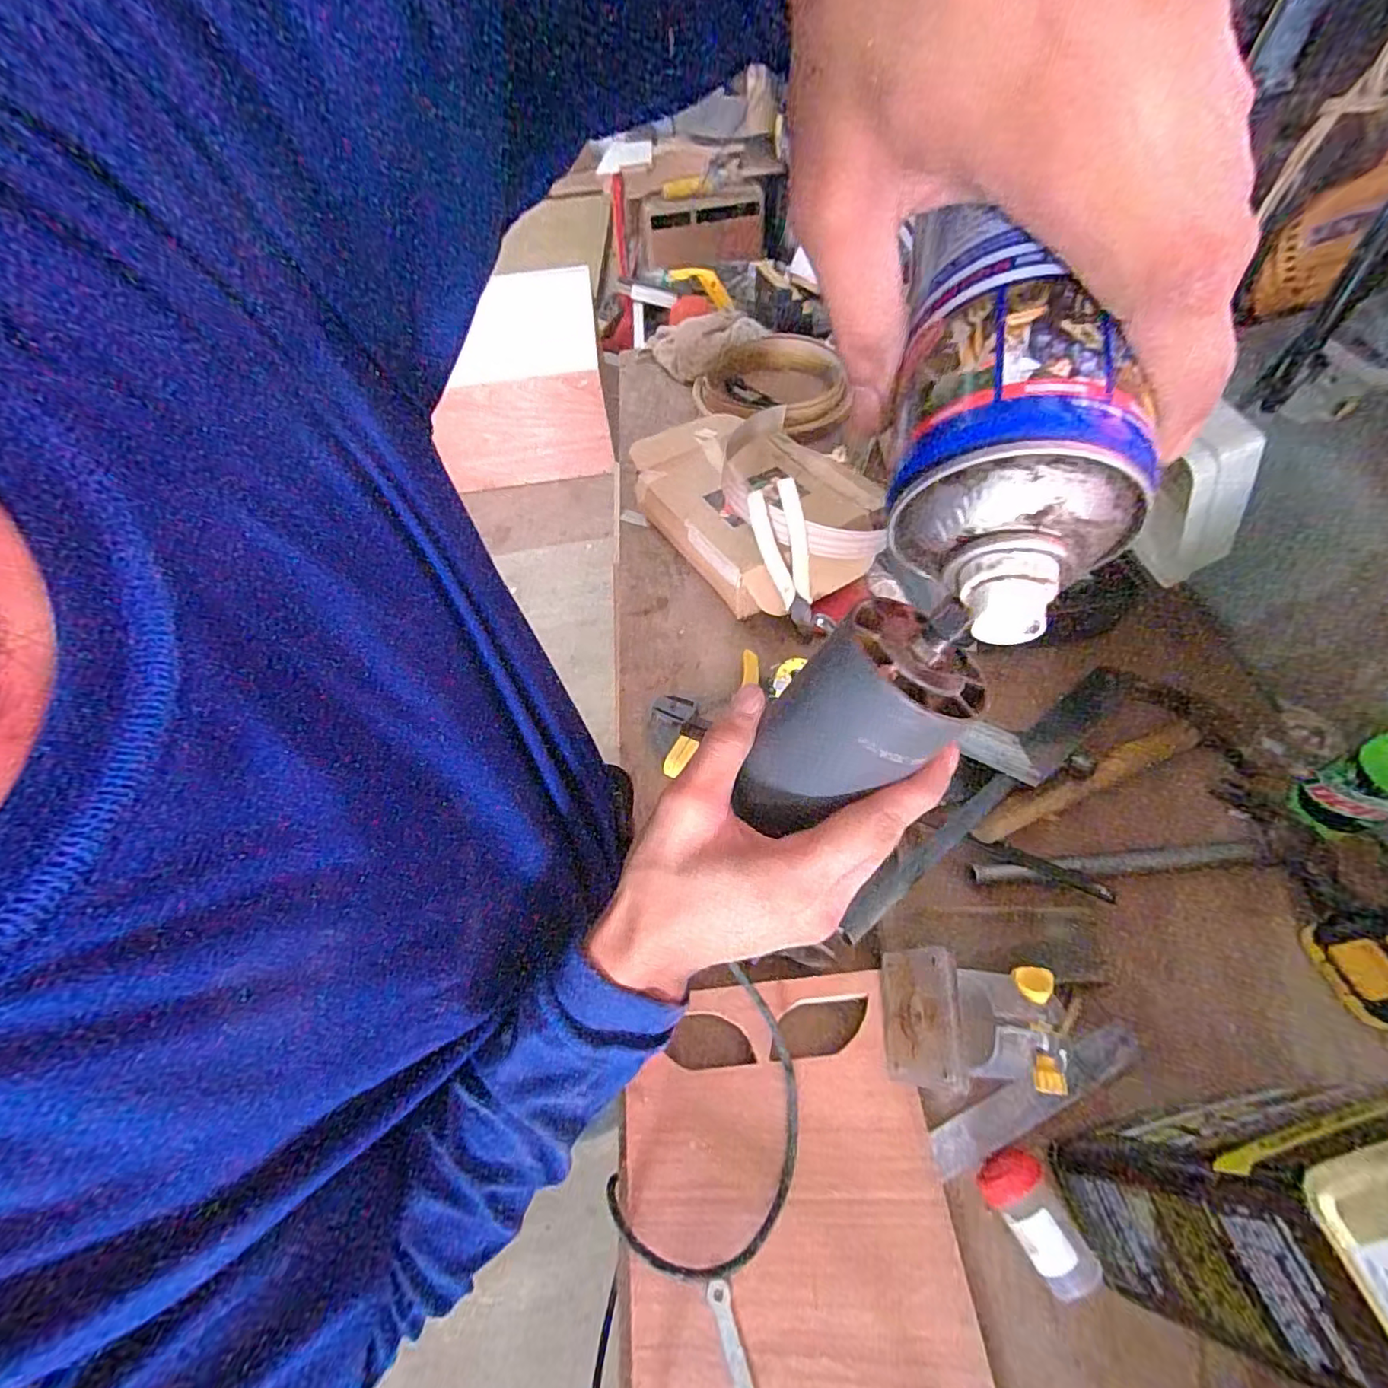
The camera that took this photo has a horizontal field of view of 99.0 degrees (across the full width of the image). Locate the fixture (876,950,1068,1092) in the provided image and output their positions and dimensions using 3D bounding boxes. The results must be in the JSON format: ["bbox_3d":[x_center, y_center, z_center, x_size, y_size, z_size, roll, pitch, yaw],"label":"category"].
[{"bbox_3d":[0.207,0.248,0.445,0.116,0.072,0.090,4,55,8],"label":"fixture"}]

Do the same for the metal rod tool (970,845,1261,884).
[{"bbox_3d":[0.387,0.157,0.550,0.257,0.015,0.022,-7,54,0],"label":"metal rod tool"}]

